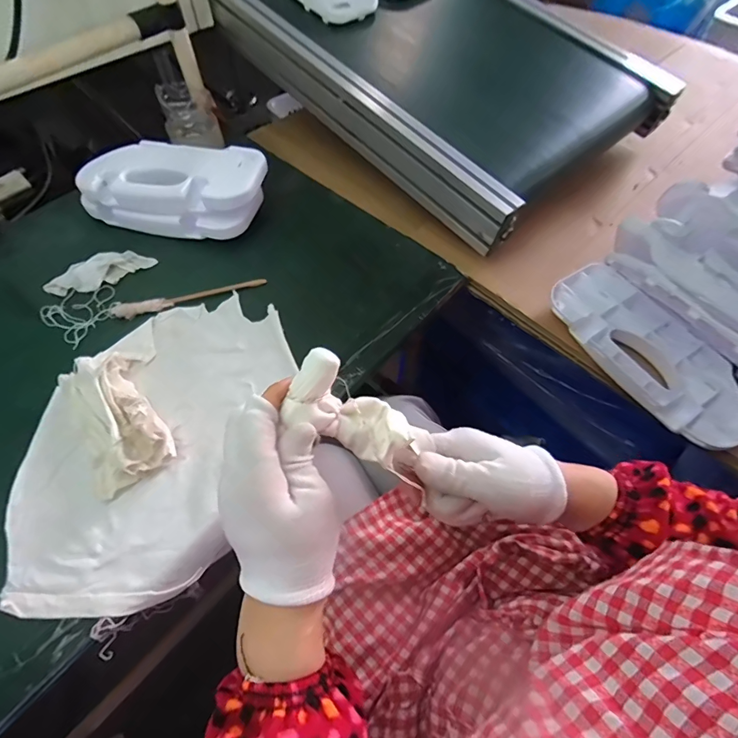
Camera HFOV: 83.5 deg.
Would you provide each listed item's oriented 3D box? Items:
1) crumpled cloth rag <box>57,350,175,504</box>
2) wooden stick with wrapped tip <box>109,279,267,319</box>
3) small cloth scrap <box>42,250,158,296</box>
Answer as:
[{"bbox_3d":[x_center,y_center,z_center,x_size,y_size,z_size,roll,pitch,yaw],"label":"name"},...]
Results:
[{"bbox_3d":[-0.294,0.051,0.475,0.089,0.031,0.169,-28,64,-16],"label":"crumpled cloth rag"},{"bbox_3d":[-0.249,-0.100,0.578,0.207,0.012,0.021,-13,61,-8],"label":"wooden stick with wrapped tip"},{"bbox_3d":[-0.390,-0.143,0.600,0.146,0.011,0.052,-23,63,-14],"label":"small cloth scrap"}]

